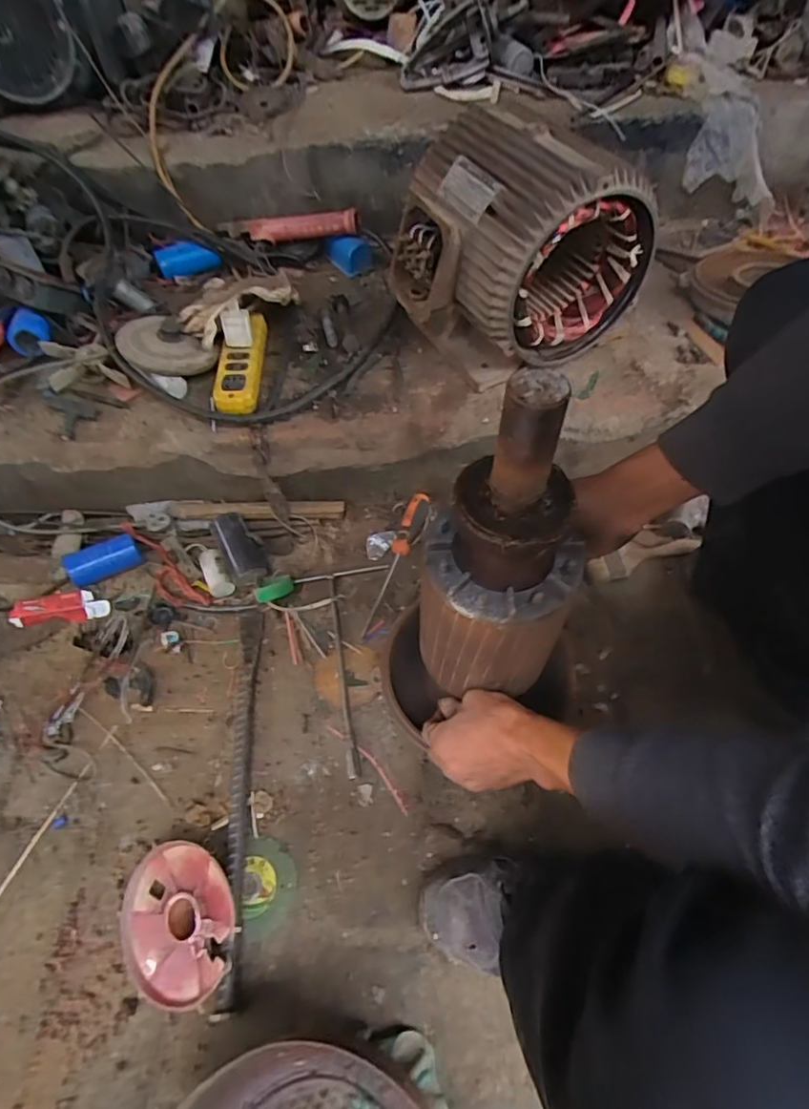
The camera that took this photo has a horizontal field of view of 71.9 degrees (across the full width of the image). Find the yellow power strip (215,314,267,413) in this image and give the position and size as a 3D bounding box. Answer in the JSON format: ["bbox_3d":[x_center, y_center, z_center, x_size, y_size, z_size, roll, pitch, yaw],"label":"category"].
[{"bbox_3d":[-0.244,-0.283,0.836,0.067,0.051,0.182,-4,55,-1],"label":"yellow power strip"}]

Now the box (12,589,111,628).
[{"bbox_3d":[-0.491,0.075,0.797,0.126,0.026,0.037,-7,55,-3],"label":"box"}]

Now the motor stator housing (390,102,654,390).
[{"bbox_3d":[0.136,-0.413,0.773,0.287,0.267,0.255,-21,57,-13],"label":"motor stator housing"}]

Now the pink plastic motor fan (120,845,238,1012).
[{"bbox_3d":[-0.227,0.367,0.562,0.138,0.023,0.138,-7,70,22],"label":"pink plastic motor fan"}]

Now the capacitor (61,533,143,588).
[{"bbox_3d":[-0.445,0.008,0.829,0.102,0.040,0.046,-26,58,-15],"label":"capacitor"}]

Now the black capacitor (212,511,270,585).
[{"bbox_3d":[-0.242,-0.007,0.824,0.057,0.042,0.113,-22,78,-29],"label":"black capacitor"}]

